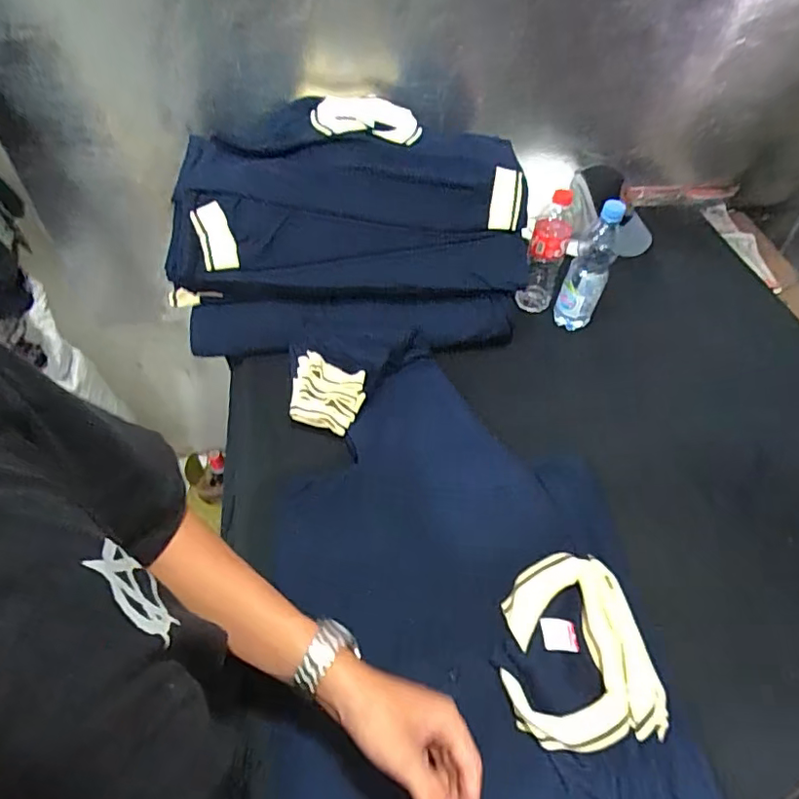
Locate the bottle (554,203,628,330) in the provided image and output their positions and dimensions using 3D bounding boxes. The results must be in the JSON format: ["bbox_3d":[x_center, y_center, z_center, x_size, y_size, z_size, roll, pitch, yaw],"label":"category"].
[{"bbox_3d":[0.339,-0.231,0.996,0.073,0.257,0.061,19,53,13],"label":"bottle"}]

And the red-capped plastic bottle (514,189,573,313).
[{"bbox_3d":[0.271,-0.266,1.029,0.069,0.247,0.056,15,52,10],"label":"red-capped plastic bottle"}]

